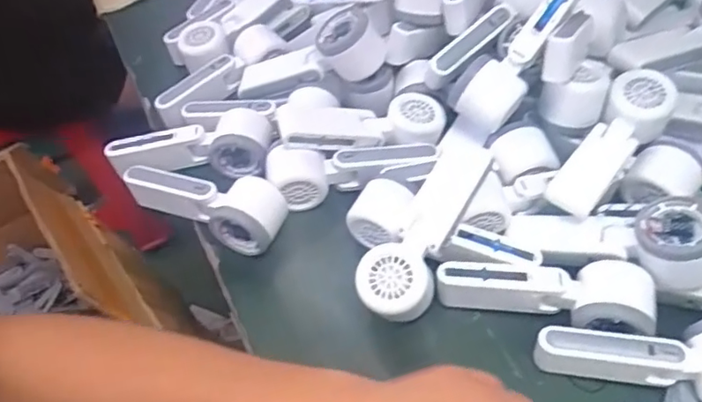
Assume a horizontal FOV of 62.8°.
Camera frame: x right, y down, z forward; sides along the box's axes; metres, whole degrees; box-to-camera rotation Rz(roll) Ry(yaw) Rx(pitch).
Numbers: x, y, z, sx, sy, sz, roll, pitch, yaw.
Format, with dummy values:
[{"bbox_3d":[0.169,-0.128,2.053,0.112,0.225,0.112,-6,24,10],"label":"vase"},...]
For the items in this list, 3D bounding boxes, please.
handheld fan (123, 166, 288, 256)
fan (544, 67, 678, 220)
[{"bbox_3d":[-0.144,0.005,0.547,0.158,0.045,0.056,10,56,13],"label":"handheld fan"},{"bbox_3d":[0.235,-0.050,0.523,0.055,0.042,0.153,36,84,25],"label":"fan"}]

